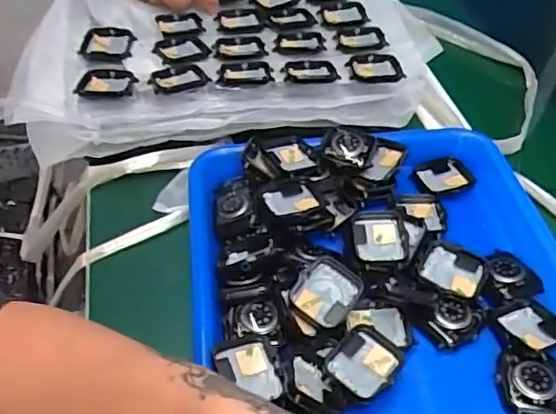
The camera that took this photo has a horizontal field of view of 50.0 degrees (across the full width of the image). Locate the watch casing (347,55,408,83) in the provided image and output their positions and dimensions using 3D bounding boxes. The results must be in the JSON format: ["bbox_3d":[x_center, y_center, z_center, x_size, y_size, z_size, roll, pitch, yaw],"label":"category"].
[{"bbox_3d":[0.087,-0.125,0.534,0.048,0.008,0.032,-3,45,-3],"label":"watch casing"}]

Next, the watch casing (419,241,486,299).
[{"bbox_3d":[0.120,0.045,0.413,0.042,0.014,0.038,19,48,18],"label":"watch casing"}]

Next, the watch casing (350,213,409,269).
[{"bbox_3d":[0.072,0.023,0.421,0.036,0.008,0.046,-1,45,0],"label":"watch casing"}]

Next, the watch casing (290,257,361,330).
[{"bbox_3d":[0.030,0.055,0.384,0.037,0.010,0.041,27,51,24],"label":"watch casing"}]

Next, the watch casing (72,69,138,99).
[{"bbox_3d":[-0.145,-0.104,0.511,0.048,0.012,0.037,5,45,6],"label":"watch casing"}]

